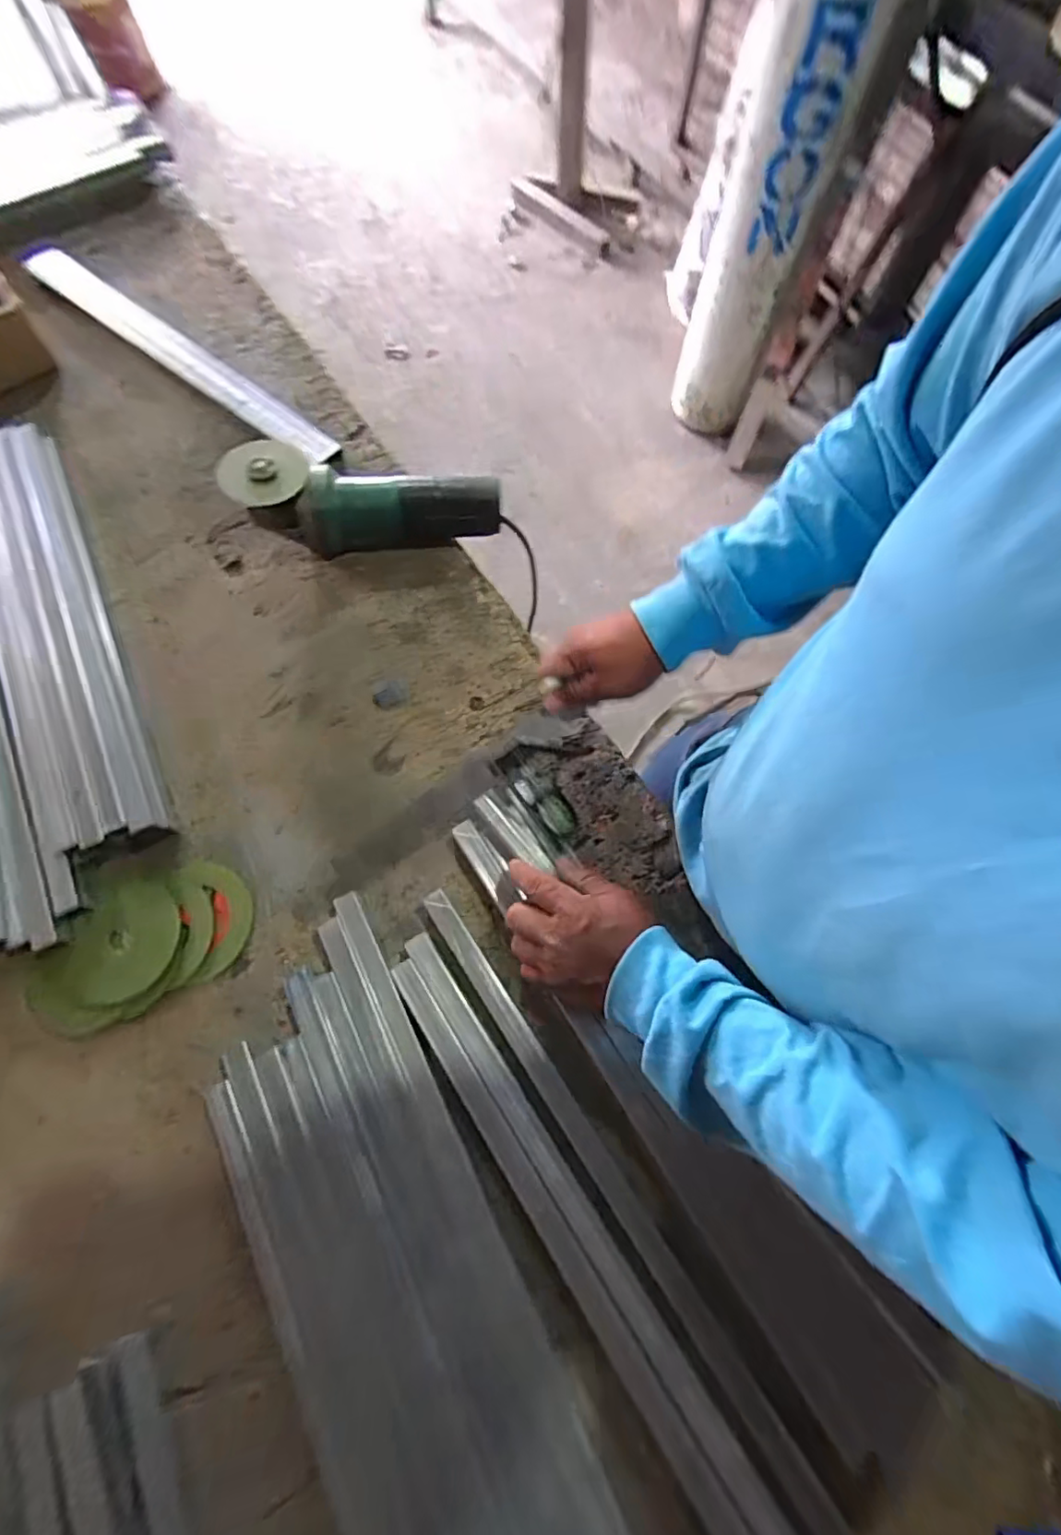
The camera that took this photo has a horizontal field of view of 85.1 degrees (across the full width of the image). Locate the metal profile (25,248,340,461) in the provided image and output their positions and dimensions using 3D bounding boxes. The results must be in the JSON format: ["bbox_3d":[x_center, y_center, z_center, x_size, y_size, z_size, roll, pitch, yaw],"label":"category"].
[{"bbox_3d":[-0.436,-0.513,0.717,0.520,0.031,0.047,37,73,11],"label":"metal profile"}]

